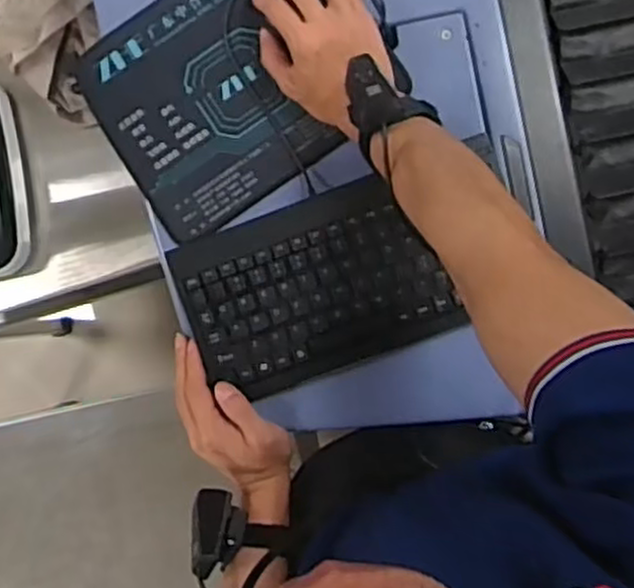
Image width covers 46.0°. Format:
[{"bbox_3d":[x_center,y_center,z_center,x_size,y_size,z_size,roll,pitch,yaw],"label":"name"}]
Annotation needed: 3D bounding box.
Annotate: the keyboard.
[{"bbox_3d":[-0.005,-0.004,0.644,0.213,0.013,0.145,-21,87,6],"label":"keyboard"}]

